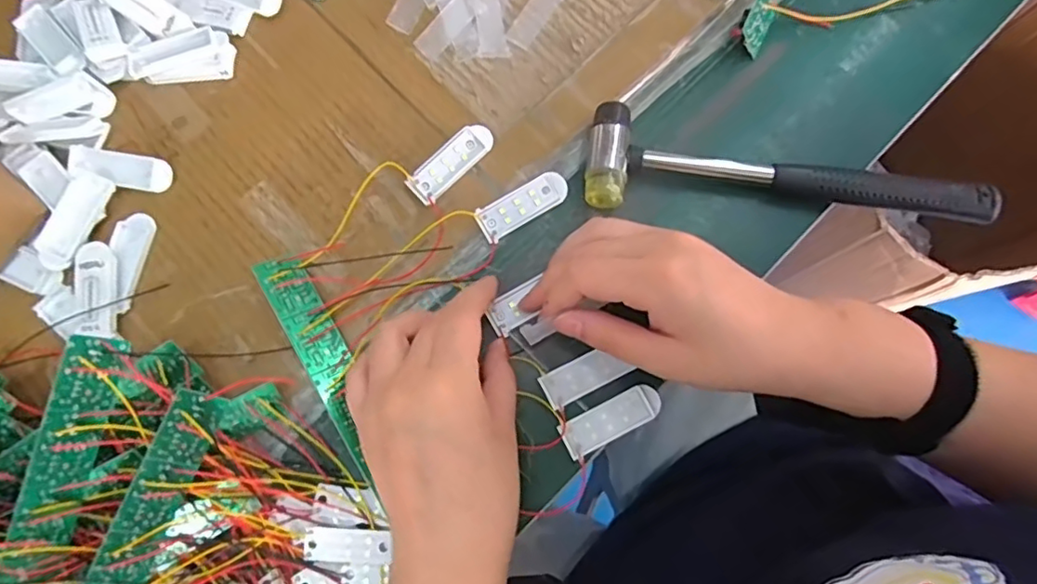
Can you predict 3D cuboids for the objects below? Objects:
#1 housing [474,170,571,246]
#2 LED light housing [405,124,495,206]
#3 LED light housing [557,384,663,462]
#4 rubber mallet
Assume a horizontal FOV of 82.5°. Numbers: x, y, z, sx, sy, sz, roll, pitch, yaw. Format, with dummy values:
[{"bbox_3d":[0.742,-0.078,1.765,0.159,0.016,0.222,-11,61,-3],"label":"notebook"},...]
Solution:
[{"bbox_3d":[0.003,-0.051,0.348,0.057,0.011,0.020,-31,81,-7],"label":"housing"},{"bbox_3d":[-0.040,-0.078,0.354,0.058,0.009,0.020,-43,83,-8],"label":"LED light housing"},{"bbox_3d":[0.051,0.070,0.324,0.057,0.004,0.020,-26,81,-6],"label":"LED light housing"},{"bbox_3d":[0.159,-0.075,0.350,0.235,0.023,0.058,2,79,-1],"label":"rubber mallet"}]

